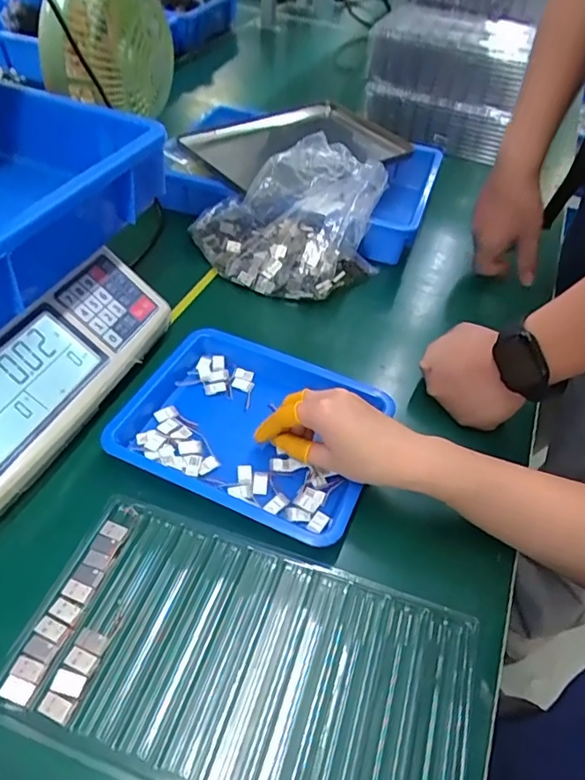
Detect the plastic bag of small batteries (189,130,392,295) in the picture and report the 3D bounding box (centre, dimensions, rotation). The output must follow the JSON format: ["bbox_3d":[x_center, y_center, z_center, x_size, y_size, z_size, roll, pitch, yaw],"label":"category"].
[{"bbox_3d":[-0.003,-0.196,0.625,0.223,0.126,0.148,2,47,-5],"label":"plastic bag of small batteries"}]

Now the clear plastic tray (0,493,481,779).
[{"bbox_3d":[-0.029,0.181,0.355,0.289,0.009,0.159,17,47,9],"label":"clear plastic tray"}]

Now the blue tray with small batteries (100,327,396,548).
[{"bbox_3d":[-0.037,0.031,0.479,0.221,0.029,0.169,22,48,13],"label":"blue tray with small batteries"}]

